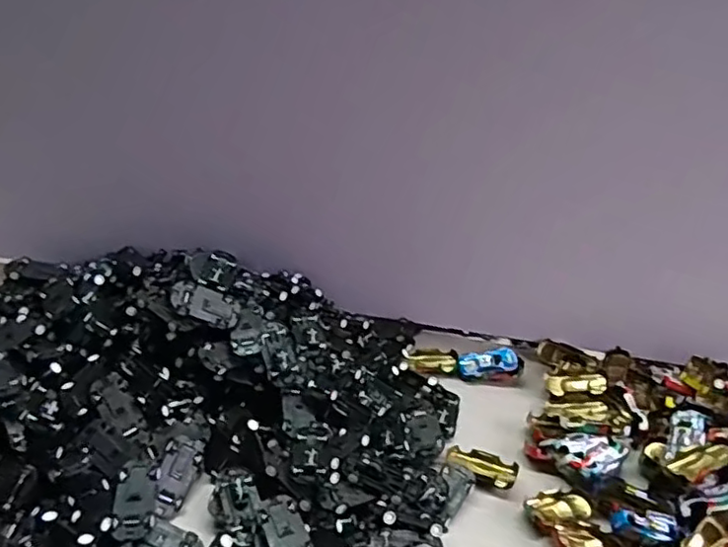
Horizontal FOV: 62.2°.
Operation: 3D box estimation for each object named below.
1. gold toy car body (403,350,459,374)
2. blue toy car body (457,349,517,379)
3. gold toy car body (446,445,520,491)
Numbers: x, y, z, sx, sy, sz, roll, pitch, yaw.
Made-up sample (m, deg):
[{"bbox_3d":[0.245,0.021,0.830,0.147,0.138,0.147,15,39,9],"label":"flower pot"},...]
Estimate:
[{"bbox_3d":[0.074,0.094,0.667,0.056,0.014,0.031,3,33,-4],"label":"gold toy car body"},{"bbox_3d":[0.133,0.098,0.655,0.062,0.021,0.027,-1,33,-10],"label":"blue toy car body"},{"bbox_3d":[0.107,0.174,0.549,0.062,0.013,0.032,14,34,13],"label":"gold toy car body"}]

